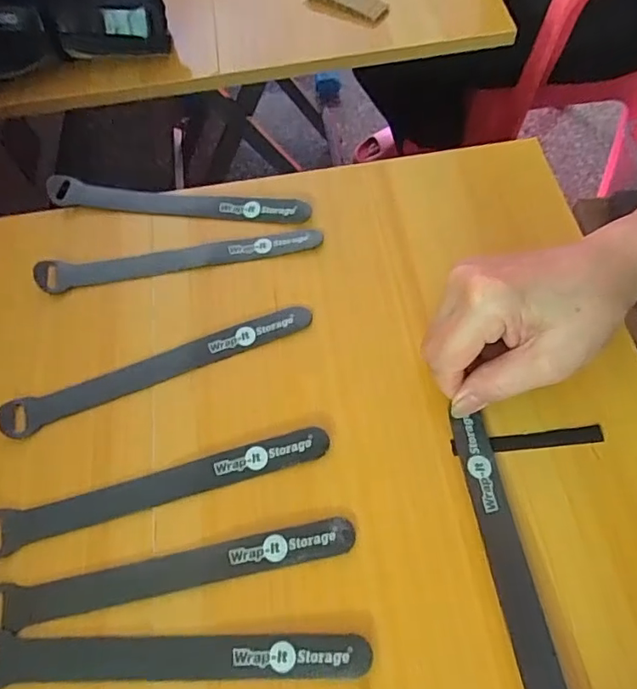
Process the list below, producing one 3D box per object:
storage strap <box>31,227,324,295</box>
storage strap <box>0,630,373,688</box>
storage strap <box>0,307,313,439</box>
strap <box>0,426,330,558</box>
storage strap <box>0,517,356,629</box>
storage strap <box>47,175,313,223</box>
[{"bbox_3d":[-0.096,-0.061,0.364,0.194,0.009,0.022,-10,70,-2],"label":"storage strap"},{"bbox_3d":[-0.075,0.153,0.256,0.196,0.005,0.023,-3,62,2],"label":"storage strap"},{"bbox_3d":[-0.098,0.015,0.327,0.195,0.005,0.023,-18,63,-6],"label":"storage strap"},{"bbox_3d":[-0.090,0.080,0.291,0.193,0.010,0.024,-15,65,-3],"label":"strap"},{"bbox_3d":[-0.079,0.119,0.273,0.196,0.004,0.020,-11,62,-2],"label":"storage strap"},{"bbox_3d":[-0.103,-0.106,0.383,0.192,0.013,0.022,5,63,6],"label":"storage strap"}]

